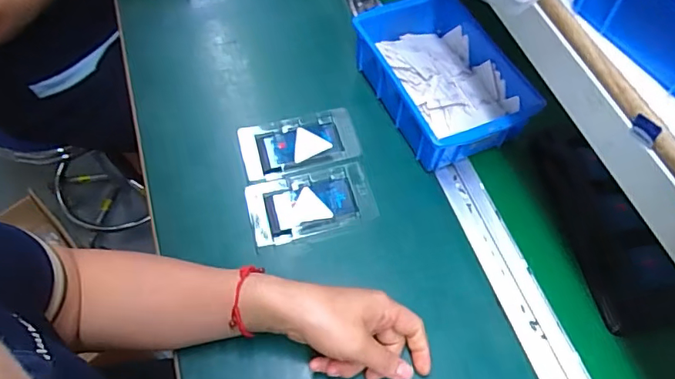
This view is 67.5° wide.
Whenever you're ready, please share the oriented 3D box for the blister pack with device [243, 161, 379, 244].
[{"bbox_3d":[-0.027,0.013,0.523,0.127,0.009,0.072,-11,59,-7],"label":"blister pack with device"}]

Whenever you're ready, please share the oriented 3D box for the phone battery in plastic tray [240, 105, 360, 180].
[{"bbox_3d":[-0.043,-0.053,0.561,0.126,0.009,0.076,-13,60,-9],"label":"phone battery in plastic tray"}]

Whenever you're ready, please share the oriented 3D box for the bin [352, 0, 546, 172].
[{"bbox_3d":[0.117,-0.124,0.572,0.147,0.066,0.204,-19,61,-12],"label":"bin"}]

